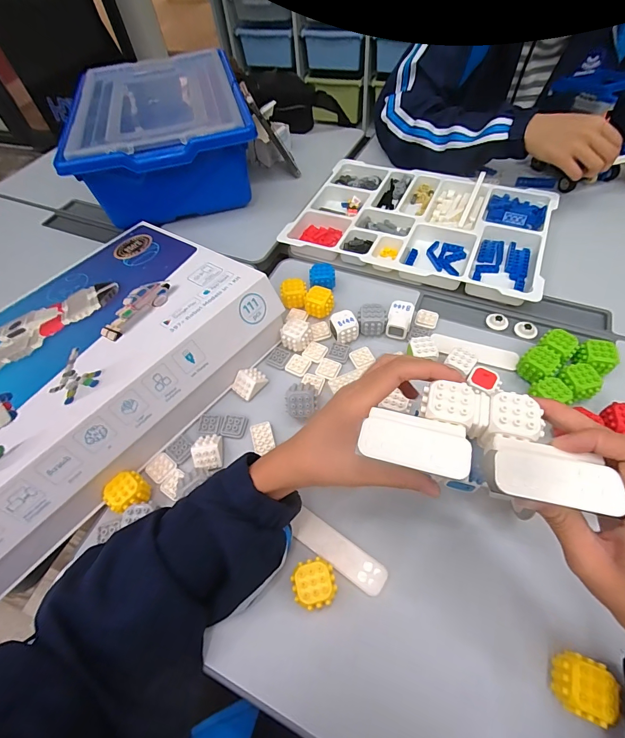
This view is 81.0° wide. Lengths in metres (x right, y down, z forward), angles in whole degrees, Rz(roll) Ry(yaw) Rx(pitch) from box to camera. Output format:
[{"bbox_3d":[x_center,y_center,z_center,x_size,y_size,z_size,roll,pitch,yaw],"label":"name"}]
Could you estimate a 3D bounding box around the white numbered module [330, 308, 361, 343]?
[{"bbox_3d":[0.042,-0.055,0.475,0.037,0.026,0.032,-12,56,-2],"label":"white numbered module"}]

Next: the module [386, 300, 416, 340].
[{"bbox_3d":[0.113,-0.063,0.475,0.029,0.031,0.040,14,59,15],"label":"module"}]

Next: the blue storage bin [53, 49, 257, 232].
[{"bbox_3d":[-0.271,-0.440,0.688,0.286,0.131,0.387,-15,56,-4],"label":"blue storage bin"}]

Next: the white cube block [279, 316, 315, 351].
[{"bbox_3d":[-0.021,-0.045,0.473,0.033,0.026,0.033,24,62,21],"label":"white cube block"}]

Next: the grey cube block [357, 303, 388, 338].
[{"bbox_3d":[0.077,-0.064,0.479,0.035,0.028,0.031,1,56,7],"label":"grey cube block"}]

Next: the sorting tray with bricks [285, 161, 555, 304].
[{"bbox_3d":[0.170,-0.237,0.589,0.377,0.034,0.265,19,60,18],"label":"sorting tray with bricks"}]

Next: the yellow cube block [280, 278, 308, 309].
[{"bbox_3d":[-0.026,-0.106,0.511,0.035,0.031,0.028,-8,56,1],"label":"yellow cube block"}]

